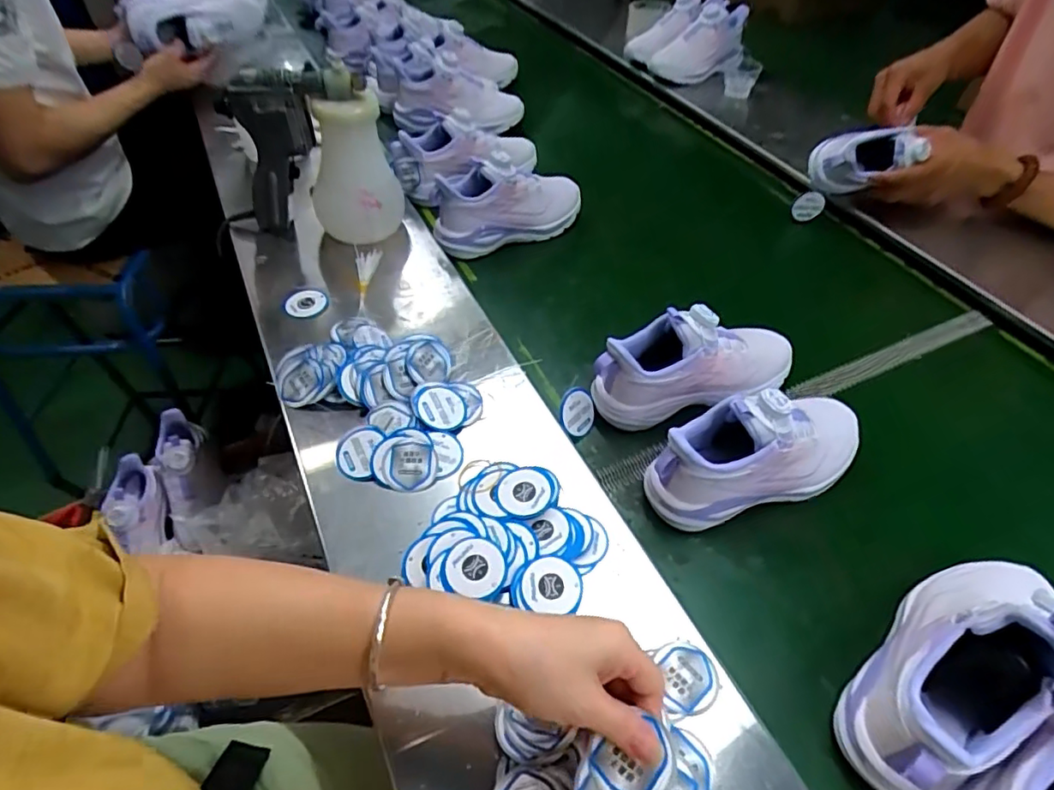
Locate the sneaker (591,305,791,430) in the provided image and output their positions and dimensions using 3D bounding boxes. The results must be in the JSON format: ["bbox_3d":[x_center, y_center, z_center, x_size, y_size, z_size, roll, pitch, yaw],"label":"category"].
[{"bbox_3d":[0.170,-0.029,0.584,0.212,0.114,0.065,-14,52,-13],"label":"sneaker"}]

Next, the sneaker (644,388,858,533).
[{"bbox_3d":[0.214,0.051,0.523,0.216,0.114,0.073,-15,52,-13],"label":"sneaker"}]

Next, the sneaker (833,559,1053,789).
[{"bbox_3d":[0.306,0.177,0.399,0.216,0.140,0.083,-35,59,-27],"label":"sneaker"}]

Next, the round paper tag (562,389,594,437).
[{"bbox_3d":[0.052,0.018,0.585,0.040,0.047,0.004,-18,17,-32],"label":"round paper tag"}]

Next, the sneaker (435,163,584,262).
[{"bbox_3d":[-0.026,-0.261,0.768,0.212,0.106,0.086,-19,53,-17],"label":"sneaker"}]

